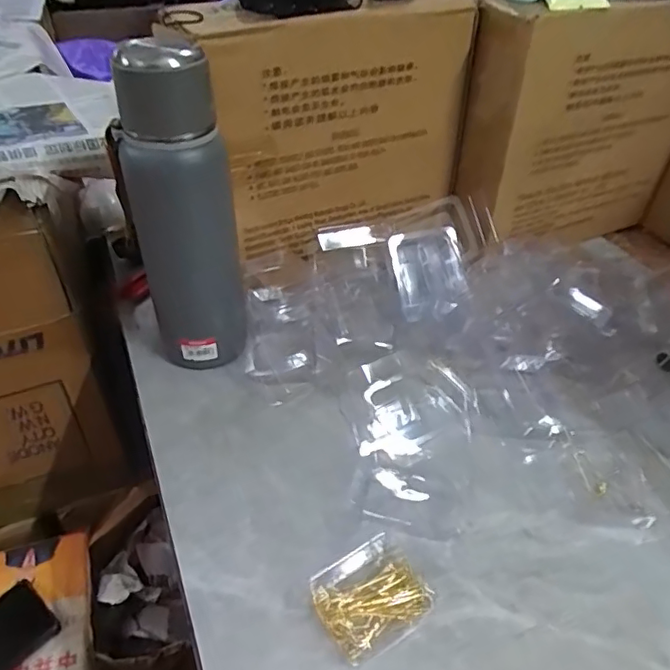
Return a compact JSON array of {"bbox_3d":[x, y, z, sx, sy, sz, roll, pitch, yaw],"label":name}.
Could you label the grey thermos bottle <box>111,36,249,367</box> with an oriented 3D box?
[{"bbox_3d":[-0.125,-0.088,0.482,0.088,0.281,0.062,-10,44,-16],"label":"grey thermos bottle"}]

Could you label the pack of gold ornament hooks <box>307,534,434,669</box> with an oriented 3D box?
[{"bbox_3d":[0.024,0.172,0.373,0.072,0.011,0.060,-25,47,-27],"label":"pack of gold ornament hooks"}]

